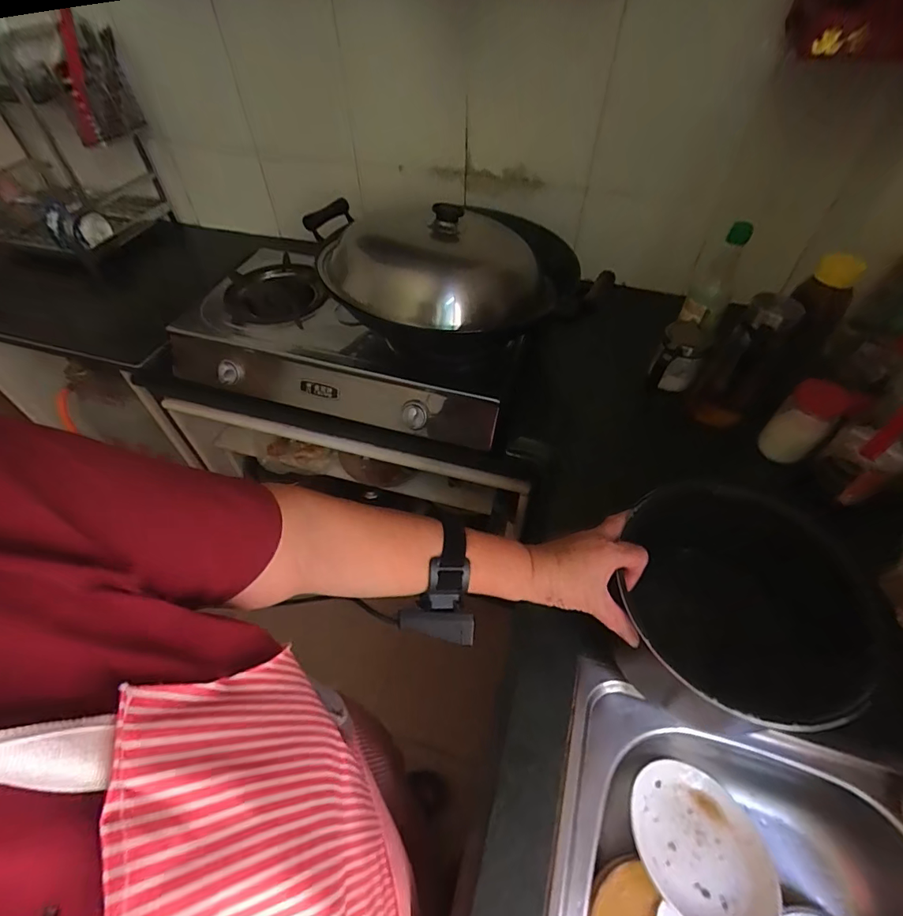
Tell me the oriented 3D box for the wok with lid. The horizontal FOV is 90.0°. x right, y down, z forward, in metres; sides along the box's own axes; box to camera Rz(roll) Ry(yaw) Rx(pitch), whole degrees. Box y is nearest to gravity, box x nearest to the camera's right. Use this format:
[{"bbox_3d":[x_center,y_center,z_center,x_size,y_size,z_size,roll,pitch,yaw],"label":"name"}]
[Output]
[{"bbox_3d":[-0.023,-0.307,0.809,0.385,0.238,0.338,-9,52,-8],"label":"wok with lid"}]

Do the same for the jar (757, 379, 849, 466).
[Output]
[{"bbox_3d":[0.509,-0.050,0.657,0.059,0.117,0.068,-35,59,-25],"label":"jar"}]

